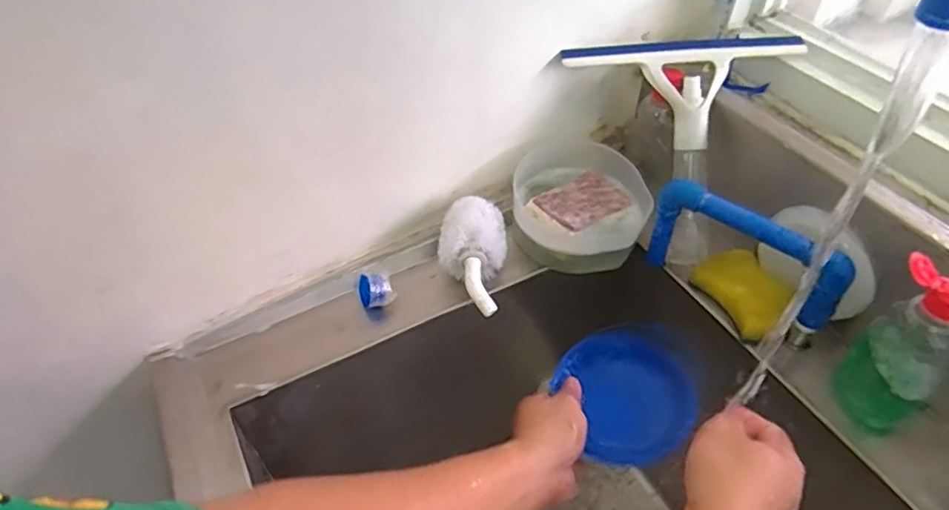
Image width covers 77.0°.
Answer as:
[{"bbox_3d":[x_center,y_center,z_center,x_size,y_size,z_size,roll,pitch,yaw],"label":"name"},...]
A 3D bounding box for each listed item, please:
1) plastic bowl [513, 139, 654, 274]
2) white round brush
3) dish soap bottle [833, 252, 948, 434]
[{"bbox_3d":[0.118,-0.060,0.680,0.148,0.061,0.160,5,48,6],"label":"plastic bowl"},{"bbox_3d":[-0.004,0.008,0.616,0.067,0.064,0.122,4,48,5],"label":"white round brush"},{"bbox_3d":[0.344,0.078,0.479,0.040,0.166,0.065,-26,52,-21],"label":"dish soap bottle"}]

